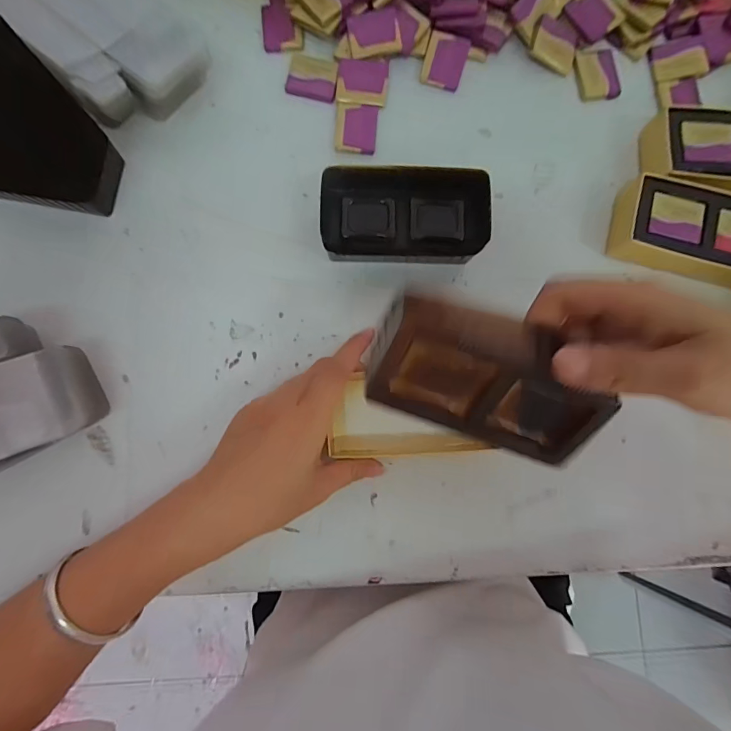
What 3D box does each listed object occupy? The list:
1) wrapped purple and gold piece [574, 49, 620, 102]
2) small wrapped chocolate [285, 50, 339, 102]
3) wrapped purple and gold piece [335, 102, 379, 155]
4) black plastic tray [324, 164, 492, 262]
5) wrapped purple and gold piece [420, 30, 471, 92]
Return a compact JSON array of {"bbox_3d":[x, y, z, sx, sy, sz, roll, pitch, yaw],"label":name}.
[{"bbox_3d":[0.190,-0.237,0.336,0.033,0.004,0.041,-9,85,-2],"label":"wrapped purple and gold piece"},{"bbox_3d":[-0.042,-0.231,0.327,0.040,0.004,0.035,13,85,0],"label":"small wrapped chocolate"},{"bbox_3d":[-0.007,-0.188,0.326,0.032,0.004,0.040,4,85,-1],"label":"wrapped purple and gold piece"},{"bbox_3d":[0.027,-0.106,0.301,0.114,0.042,0.060,1,85,-1],"label":"black plastic tray"},{"bbox_3d":[0.064,-0.245,0.331,0.032,0.008,0.039,14,85,0],"label":"wrapped purple and gold piece"}]

